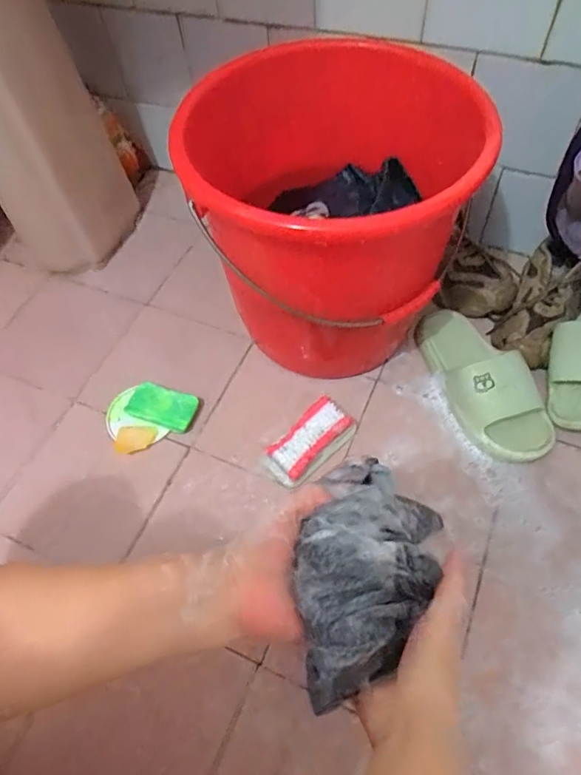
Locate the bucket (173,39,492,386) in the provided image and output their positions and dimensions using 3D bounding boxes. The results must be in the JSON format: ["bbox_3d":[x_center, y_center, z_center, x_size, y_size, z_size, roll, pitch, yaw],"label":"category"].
[{"bbox_3d":[0.054,-0.220,0.695,0.373,0.330,0.381,2,58,4],"label":"bucket"}]

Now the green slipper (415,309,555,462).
[{"bbox_3d":[0.262,-0.019,0.704,0.103,0.085,0.261,-23,59,-11],"label":"green slipper"}]

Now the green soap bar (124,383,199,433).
[{"bbox_3d":[-0.186,0.027,0.728,0.103,0.026,0.054,17,60,13],"label":"green soap bar"}]

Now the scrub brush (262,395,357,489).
[{"bbox_3d":[0.028,0.077,0.683,0.128,0.033,0.068,-38,63,-19],"label":"scrub brush"}]

